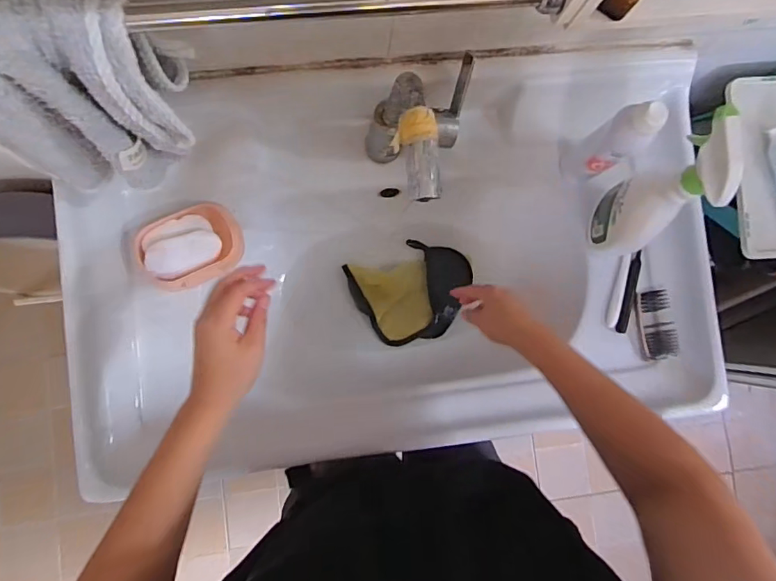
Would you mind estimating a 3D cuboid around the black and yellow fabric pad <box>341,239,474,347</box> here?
[{"bbox_3d":[0.043,0.000,0.762,0.177,0.012,0.148,-26,89,-6],"label":"black and yellow fabric pad"}]

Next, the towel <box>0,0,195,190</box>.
[{"bbox_3d":[-0.266,-0.153,0.406,0.200,0.206,0.085,-19,89,-6],"label":"towel"}]

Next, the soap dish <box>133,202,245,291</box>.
[{"bbox_3d":[-0.244,-0.057,0.611,0.120,0.028,0.093,-30,90,-6],"label":"soap dish"}]

